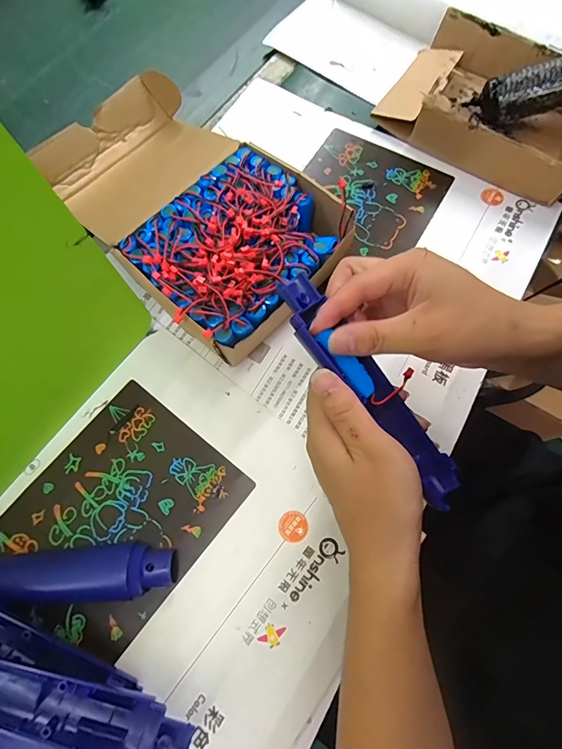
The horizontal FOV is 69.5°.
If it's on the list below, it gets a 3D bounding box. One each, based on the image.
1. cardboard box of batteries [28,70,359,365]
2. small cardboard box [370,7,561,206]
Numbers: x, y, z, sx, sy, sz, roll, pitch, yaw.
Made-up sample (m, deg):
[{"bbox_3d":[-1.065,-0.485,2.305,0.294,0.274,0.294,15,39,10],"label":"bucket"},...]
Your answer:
[{"bbox_3d":[-0.089,-0.163,0.383,0.172,0.070,0.308,-43,77,-13],"label":"cardboard box of batteries"},{"bbox_3d":[0.228,-0.286,0.432,0.221,0.058,0.150,33,75,10],"label":"small cardboard box"}]

